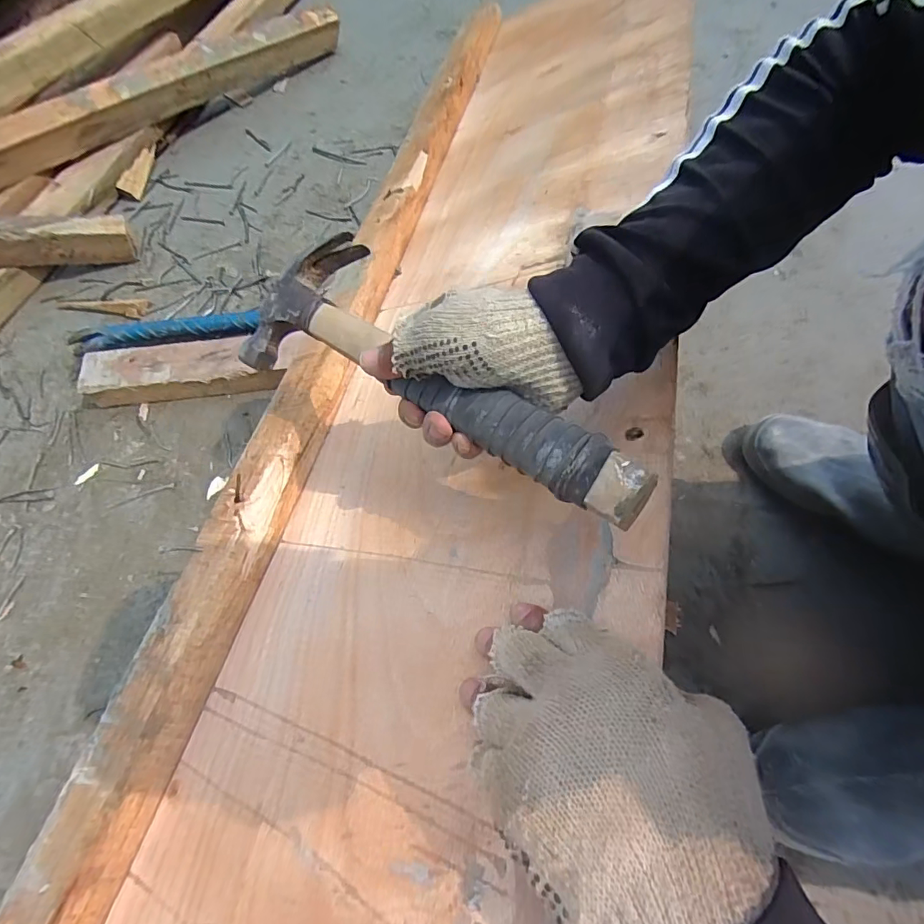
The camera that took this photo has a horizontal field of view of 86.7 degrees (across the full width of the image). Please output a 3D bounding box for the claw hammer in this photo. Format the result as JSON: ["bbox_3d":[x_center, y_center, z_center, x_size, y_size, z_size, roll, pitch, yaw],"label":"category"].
[{"bbox_3d":[-0.032,-0.057,0.315,0.114,0.050,0.330,-44,55,-17],"label":"claw hammer"}]

